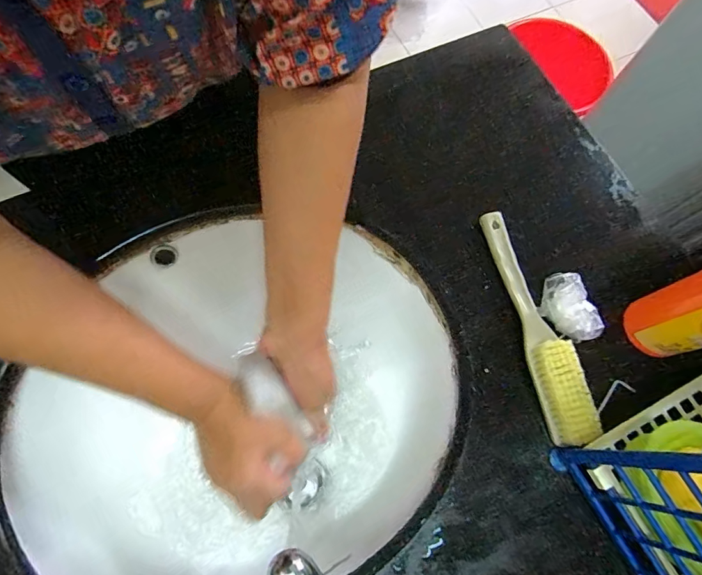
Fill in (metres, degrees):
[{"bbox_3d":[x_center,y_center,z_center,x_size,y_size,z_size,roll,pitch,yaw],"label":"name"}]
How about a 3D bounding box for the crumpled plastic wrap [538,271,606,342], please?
[{"bbox_3d":[0.201,0.015,0.383,0.040,0.039,0.065,-33,75,-12],"label":"crumpled plastic wrap"}]

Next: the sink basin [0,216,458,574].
[{"bbox_3d":[-0.096,0.121,0.485,0.390,0.157,0.400,0,71,-1],"label":"sink basin"}]

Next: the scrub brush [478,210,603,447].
[{"bbox_3d":[0.168,0.029,0.401,0.034,0.038,0.221,-12,72,-5],"label":"scrub brush"}]

